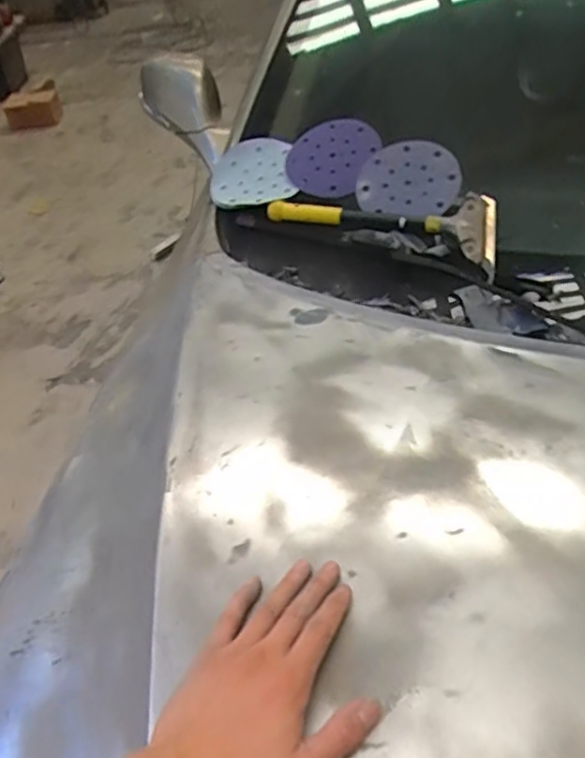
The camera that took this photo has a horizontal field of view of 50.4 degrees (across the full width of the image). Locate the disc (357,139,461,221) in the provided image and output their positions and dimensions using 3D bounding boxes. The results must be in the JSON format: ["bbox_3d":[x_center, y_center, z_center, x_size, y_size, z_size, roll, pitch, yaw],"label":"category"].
[{"bbox_3d":[0.168,-0.288,0.893,0.139,0.012,0.130,-4,70,10],"label":"disc"}]

